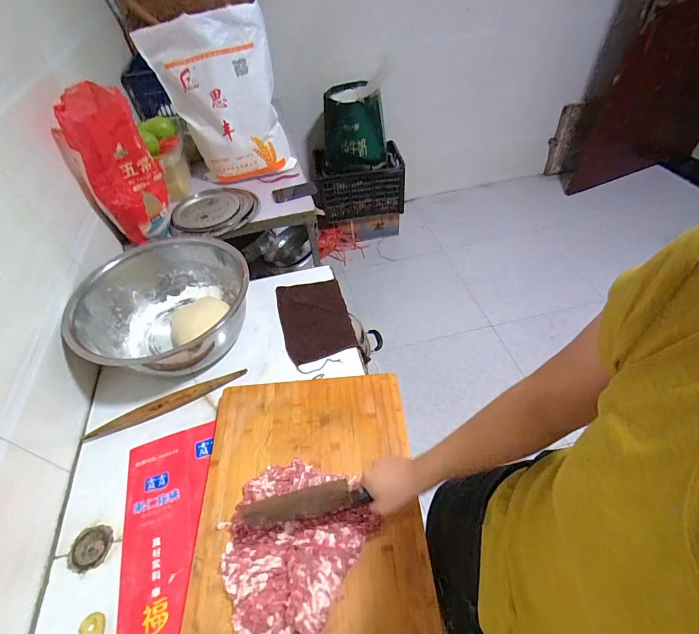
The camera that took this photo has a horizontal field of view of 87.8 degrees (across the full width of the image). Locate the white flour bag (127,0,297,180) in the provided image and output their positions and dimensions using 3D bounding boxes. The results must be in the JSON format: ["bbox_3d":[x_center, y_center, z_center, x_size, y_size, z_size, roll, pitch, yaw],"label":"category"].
[{"bbox_3d":[-0.419,-0.707,1.215,0.381,0.449,0.197,-17,50,-9],"label":"white flour bag"}]

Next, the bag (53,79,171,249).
[{"bbox_3d":[-0.651,-0.419,1.038,0.186,0.367,0.167,-22,51,-13],"label":"bag"}]

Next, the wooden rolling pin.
[{"bbox_3d":[-0.383,0.183,0.777,0.322,0.029,0.036,-25,51,-15],"label":"wooden rolling pin"}]

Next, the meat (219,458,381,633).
[{"bbox_3d":[-0.095,0.347,0.570,0.212,0.034,0.239,23,55,23],"label":"meat"}]

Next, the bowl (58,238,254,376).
[{"bbox_3d":[-0.423,-0.032,0.880,0.358,0.179,0.363,-3,49,3],"label":"bowl"}]

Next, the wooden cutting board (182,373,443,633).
[{"bbox_3d":[-0.064,0.345,0.592,0.365,0.022,0.554,-6,50,0],"label":"wooden cutting board"}]

